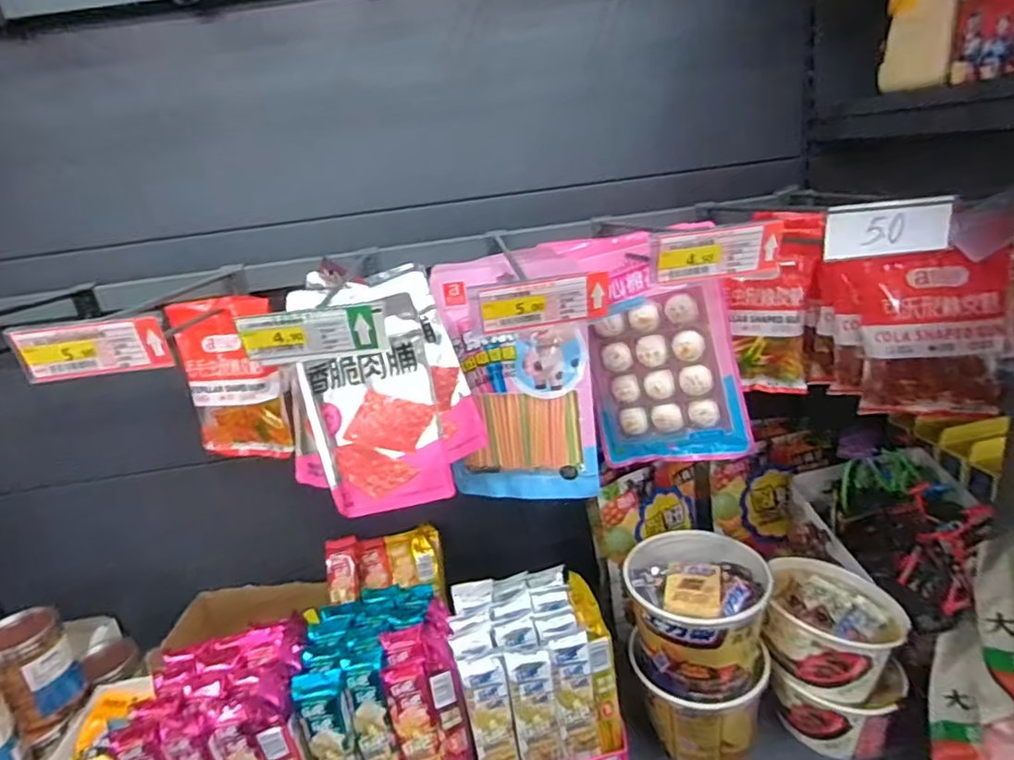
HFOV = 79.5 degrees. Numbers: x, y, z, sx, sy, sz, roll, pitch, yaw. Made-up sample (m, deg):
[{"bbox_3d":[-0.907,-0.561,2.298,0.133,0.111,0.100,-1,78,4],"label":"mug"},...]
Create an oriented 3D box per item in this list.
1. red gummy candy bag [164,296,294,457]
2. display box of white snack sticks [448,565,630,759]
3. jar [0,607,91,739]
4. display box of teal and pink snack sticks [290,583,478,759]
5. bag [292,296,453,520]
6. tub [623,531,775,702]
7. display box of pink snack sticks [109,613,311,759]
[{"bbox_3d":[-0.311,0.002,0.690,0.127,0.184,0.027,-5,13,17],"label":"red gummy candy bag"},{"bbox_3d":[0.034,0.337,0.668,0.154,0.194,0.142,-9,20,-6],"label":"display box of white snack sticks"},{"bbox_3d":[-0.555,0.342,0.720,0.084,0.110,0.074,10,27,39],"label":"jar"},{"bbox_3d":[-0.123,0.361,0.666,0.151,0.197,0.164,-10,21,-8],"label":"display box of teal and pink snack sticks"},{"bbox_3d":[-0.128,0.029,0.563,0.128,0.183,0.022,-12,-2,11],"label":"bag"},{"bbox_3d":[0.214,0.265,0.675,0.139,0.130,0.130,-6,20,2],"label":"tub"},{"bbox_3d":[-0.272,0.386,0.634,0.153,0.200,0.130,-10,21,-7],"label":"display box of pink snack sticks"}]

